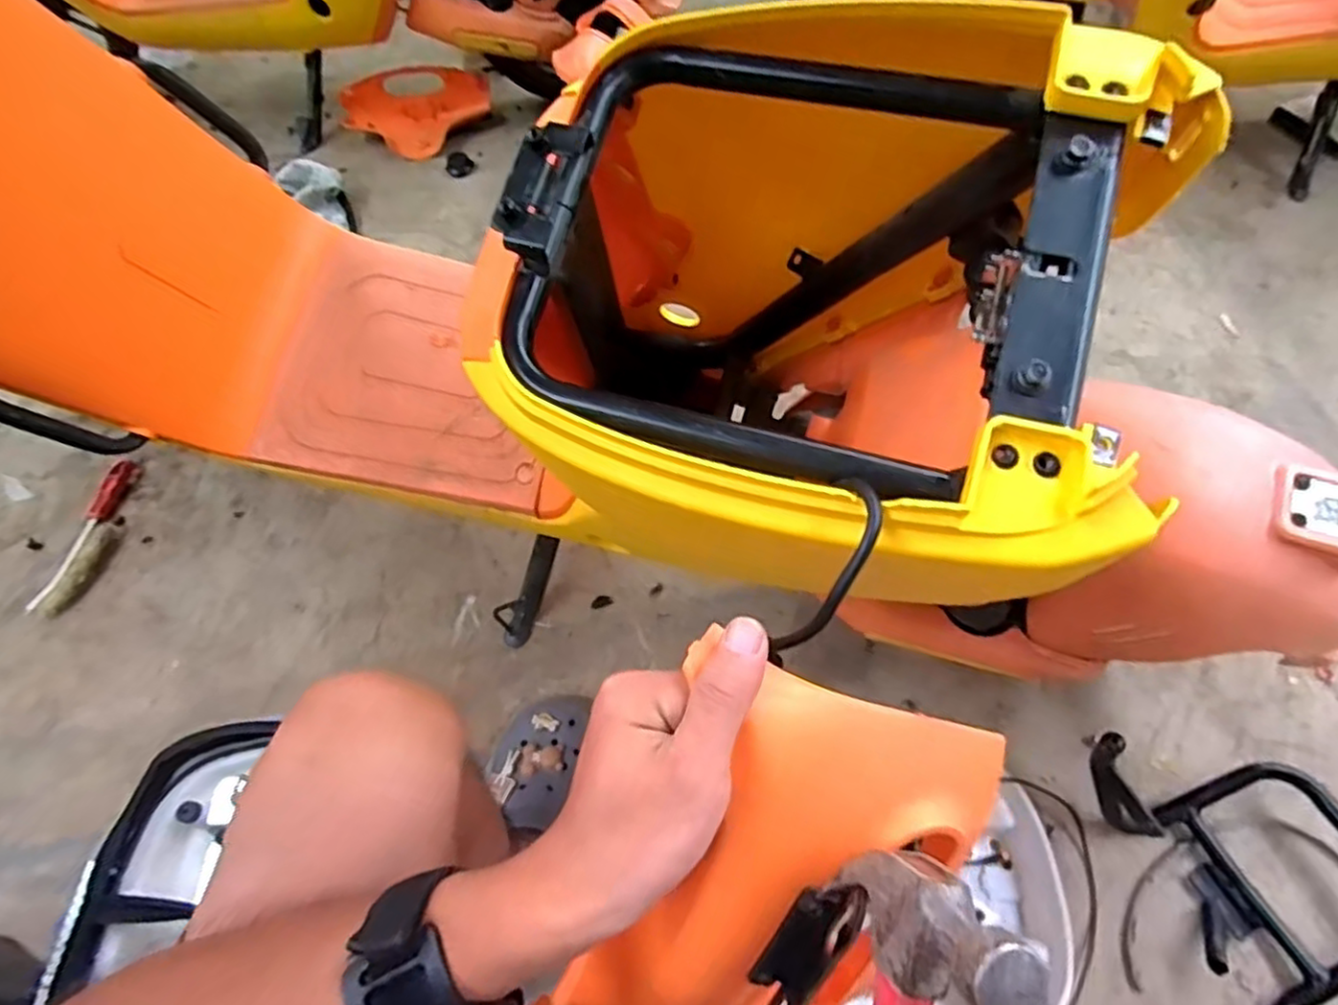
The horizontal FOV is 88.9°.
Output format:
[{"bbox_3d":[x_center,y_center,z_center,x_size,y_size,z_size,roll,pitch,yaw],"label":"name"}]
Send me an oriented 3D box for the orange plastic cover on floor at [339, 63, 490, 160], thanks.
[{"bbox_3d":[-0.500,-0.797,1.347,0.227,0.079,0.233,34,66,20],"label":"orange plastic cover on floor"}]

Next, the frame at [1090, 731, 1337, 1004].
[{"bbox_3d":[0.537,0.336,0.590,0.233,0.142,0.327,-22,61,-10],"label":"frame"}]

